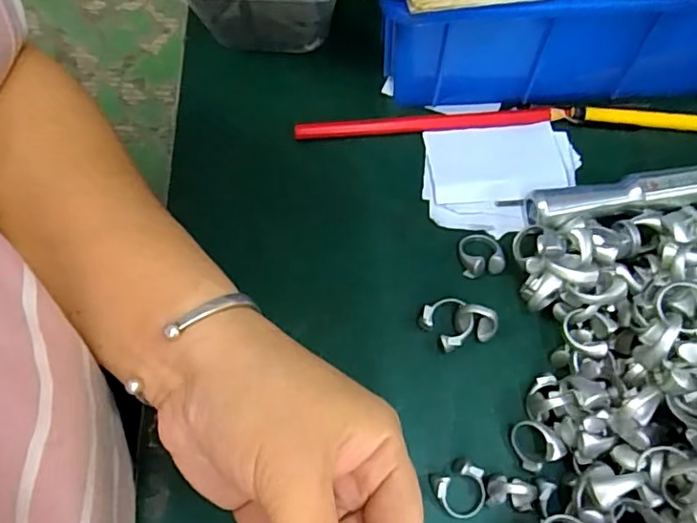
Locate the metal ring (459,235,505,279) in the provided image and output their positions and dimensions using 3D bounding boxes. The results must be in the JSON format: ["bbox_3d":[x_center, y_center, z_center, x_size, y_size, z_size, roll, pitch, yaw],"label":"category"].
[{"bbox_3d":[0.072,-0.005,0.308,0.024,0.013,0.024,0,65,0],"label":"metal ring"}]

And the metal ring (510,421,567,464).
[{"bbox_3d":[0.086,0.084,0.264,0.009,0.020,0.021,11,43,-40],"label":"metal ring"}]

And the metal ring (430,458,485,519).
[{"bbox_3d":[0.051,0.103,0.258,0.024,0.014,0.023,0,65,0],"label":"metal ring"}]

